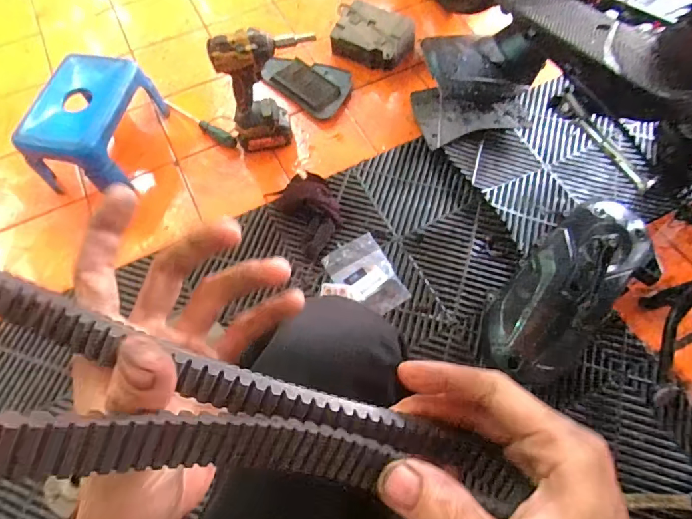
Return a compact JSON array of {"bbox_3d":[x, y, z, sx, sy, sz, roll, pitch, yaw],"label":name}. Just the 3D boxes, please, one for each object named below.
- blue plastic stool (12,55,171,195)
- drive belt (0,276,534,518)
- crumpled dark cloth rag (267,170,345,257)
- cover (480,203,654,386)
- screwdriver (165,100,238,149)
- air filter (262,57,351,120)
[{"bbox_3d":[-0.527,-0.285,0.890,0.172,0.172,0.264,9,65,6],"label":"blue plastic stool"},{"bbox_3d":[-0.065,0.061,0.174,0.333,0.066,0.071,20,64,-17],"label":"drive belt"},{"bbox_3d":[-0.070,-0.102,0.851,0.115,0.039,0.178,-30,67,-11],"label":"crumpled dark cloth rag"},{"bbox_3d":[0.386,0.039,0.734,0.164,0.094,0.406,39,72,19],"label":"cover"},{"bbox_3d":[-0.335,-0.311,0.967,0.225,0.032,0.025,34,71,17],"label":"screwdriver"},{"bbox_3d":[-0.090,-0.425,1.011,0.205,0.042,0.151,30,69,16],"label":"air filter"}]

